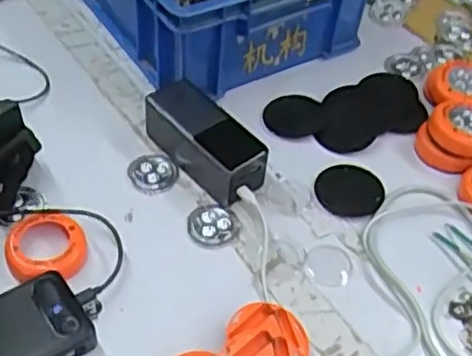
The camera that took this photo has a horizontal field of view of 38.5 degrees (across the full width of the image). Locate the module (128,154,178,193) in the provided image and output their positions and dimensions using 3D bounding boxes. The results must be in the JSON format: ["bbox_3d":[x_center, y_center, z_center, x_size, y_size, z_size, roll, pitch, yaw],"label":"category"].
[{"bbox_3d":[-0.079,-0.005,0.651,0.046,0.012,0.041,-12,49,-16],"label":"module"}]

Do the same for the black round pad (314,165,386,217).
[{"bbox_3d":[0.110,0.011,0.652,0.064,0.005,0.063,3,47,-3],"label":"black round pad"}]

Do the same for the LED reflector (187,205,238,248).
[{"bbox_3d":[-0.021,0.043,0.614,0.044,0.007,0.041,7,47,2],"label":"LED reflector"}]

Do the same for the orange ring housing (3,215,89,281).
[{"bbox_3d":[-0.160,0.061,0.570,0.064,0.022,0.066,3,47,-3],"label":"orange ring housing"}]

